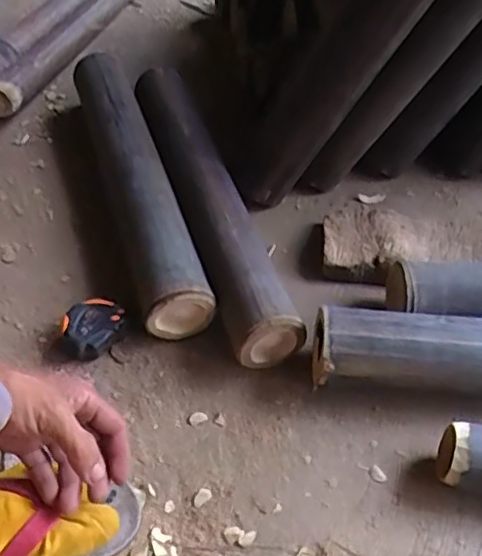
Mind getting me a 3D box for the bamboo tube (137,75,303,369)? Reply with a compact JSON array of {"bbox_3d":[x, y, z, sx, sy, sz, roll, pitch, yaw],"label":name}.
[{"bbox_3d":[-0.051,-0.108,0.813,0.078,0.085,0.520,-13,50,-14],"label":"bamboo tube"}]

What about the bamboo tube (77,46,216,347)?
[{"bbox_3d":[-0.147,-0.141,0.837,0.080,0.086,0.523,-13,50,-14],"label":"bamboo tube"}]

